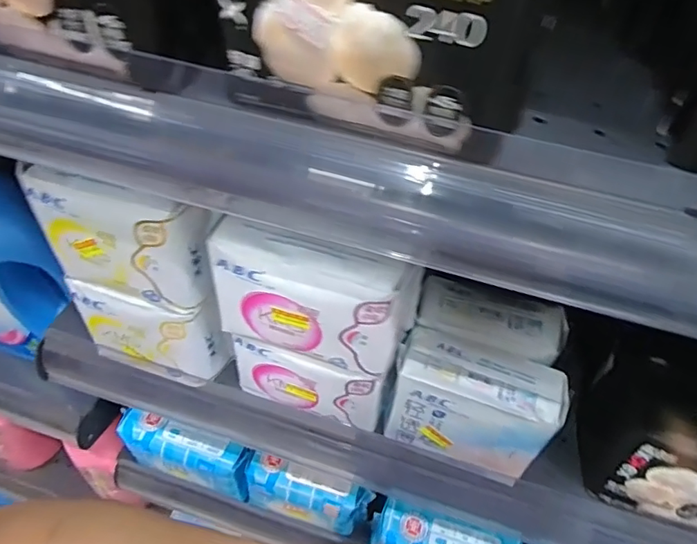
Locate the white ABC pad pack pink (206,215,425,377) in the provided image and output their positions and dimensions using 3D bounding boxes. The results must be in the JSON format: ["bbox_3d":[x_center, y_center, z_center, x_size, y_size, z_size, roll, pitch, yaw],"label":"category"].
[{"bbox_3d":[-0.015,0.002,0.304,0.114,0.084,0.069,15,48,8],"label":"white ABC pad pack pink"}]

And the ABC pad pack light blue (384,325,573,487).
[{"bbox_3d":[0.081,0.087,0.337,0.104,0.066,0.048,19,48,11],"label":"ABC pad pack light blue"}]

